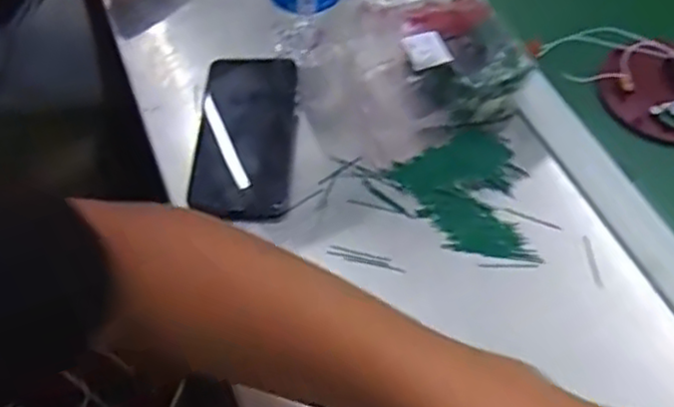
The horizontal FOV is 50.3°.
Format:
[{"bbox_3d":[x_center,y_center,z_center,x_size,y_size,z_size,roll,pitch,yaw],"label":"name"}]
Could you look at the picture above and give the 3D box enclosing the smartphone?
[{"bbox_3d":[-0.073,-0.066,0.594,0.075,0.012,0.171,1,54,1],"label":"smartphone"}]

